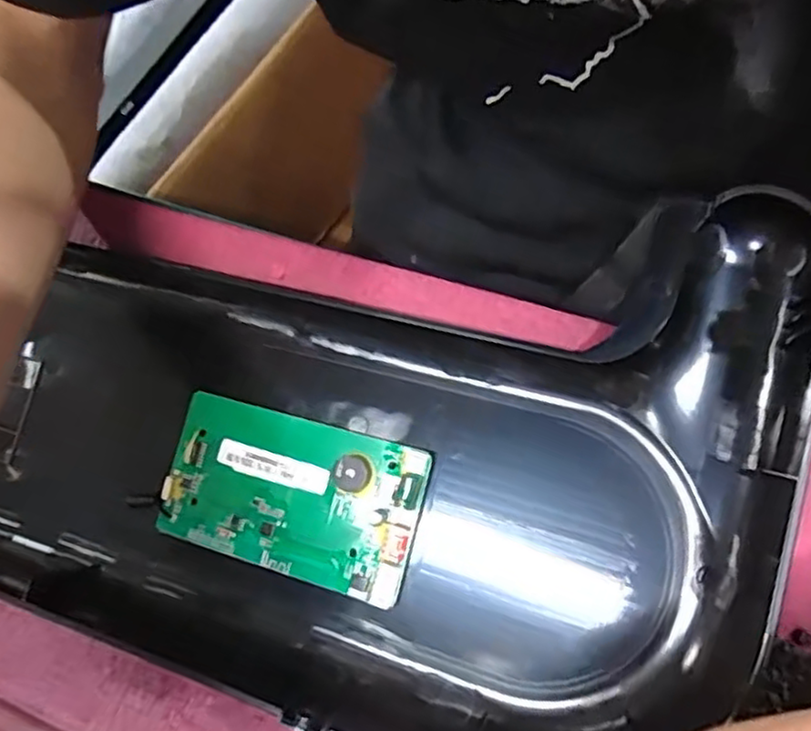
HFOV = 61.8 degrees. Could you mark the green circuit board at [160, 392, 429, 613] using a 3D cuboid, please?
[{"bbox_3d":[-0.047,0.051,0.270,0.105,0.008,0.059,12,83,17],"label":"green circuit board"}]

